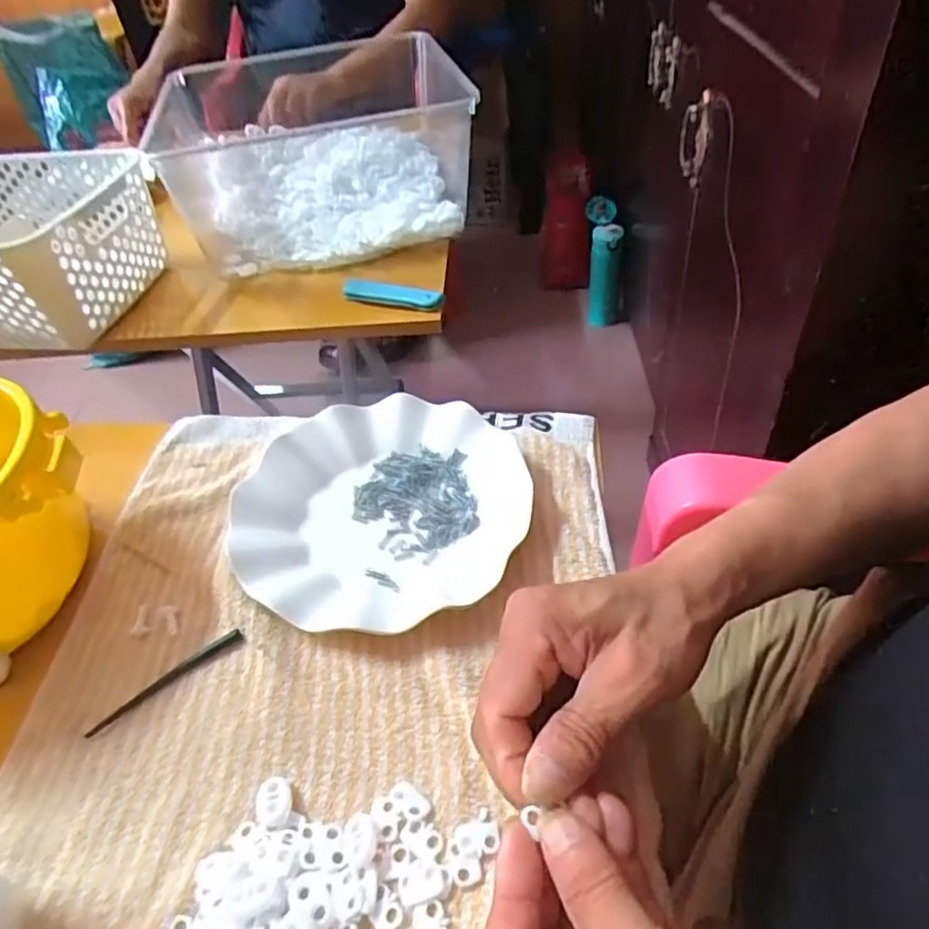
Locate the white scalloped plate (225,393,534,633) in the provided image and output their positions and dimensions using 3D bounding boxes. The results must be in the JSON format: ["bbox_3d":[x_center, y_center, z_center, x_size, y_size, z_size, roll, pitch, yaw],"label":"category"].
[{"bbox_3d":[-0.050,0.024,0.408,0.176,0.022,0.170,-3,46,3],"label":"white scalloped plate"}]

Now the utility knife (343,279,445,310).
[{"bbox_3d":[-0.067,-0.160,0.604,0.103,0.014,0.021,14,49,19],"label":"utility knife"}]

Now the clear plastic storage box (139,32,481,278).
[{"bbox_3d":[-0.163,-0.366,0.727,0.319,0.117,0.341,-11,46,-4],"label":"clear plastic storage box"}]

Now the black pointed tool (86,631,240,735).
[{"bbox_3d":[-0.159,0.115,0.347,0.085,0.004,0.008,-33,51,-23],"label":"black pointed tool"}]

